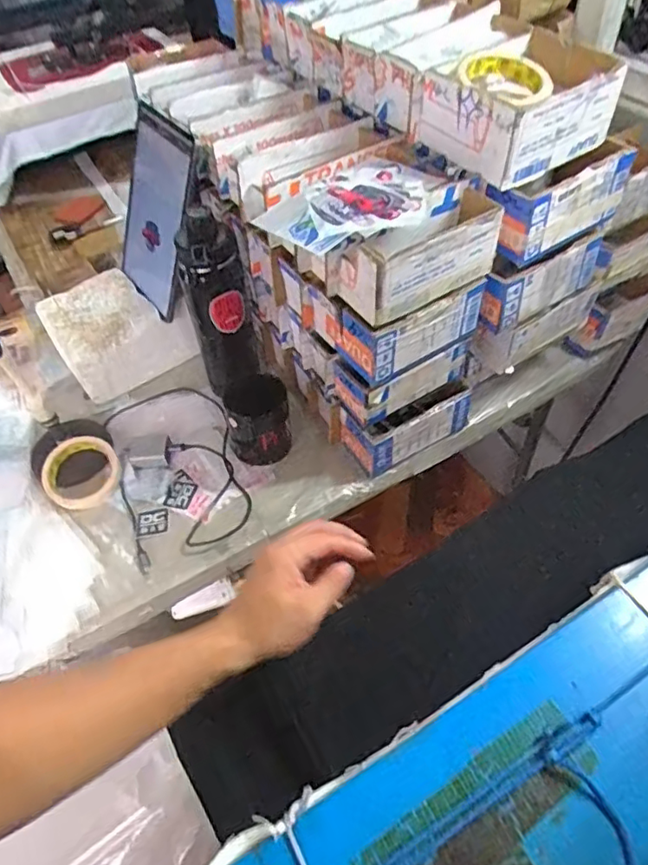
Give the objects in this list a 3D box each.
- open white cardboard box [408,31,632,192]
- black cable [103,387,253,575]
[{"bbox_3d":[0.200,-0.335,0.608,0.171,0.074,0.136,-29,56,-18],"label":"open white cardboard box"},{"bbox_3d":[-0.199,0.035,0.799,0.164,0.016,0.287,-20,53,-12],"label":"black cable"}]

